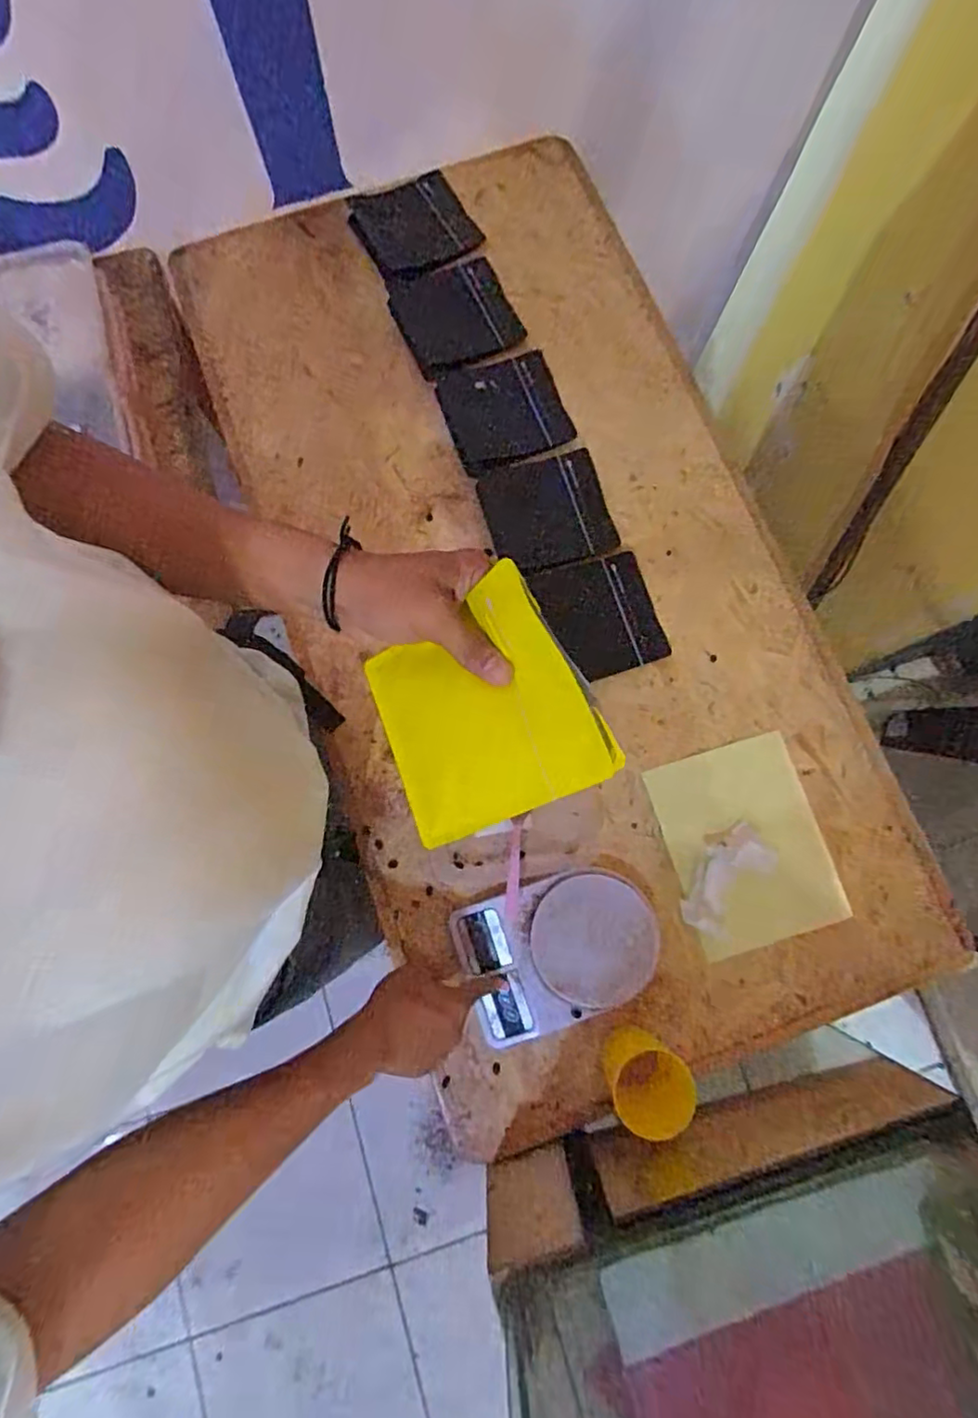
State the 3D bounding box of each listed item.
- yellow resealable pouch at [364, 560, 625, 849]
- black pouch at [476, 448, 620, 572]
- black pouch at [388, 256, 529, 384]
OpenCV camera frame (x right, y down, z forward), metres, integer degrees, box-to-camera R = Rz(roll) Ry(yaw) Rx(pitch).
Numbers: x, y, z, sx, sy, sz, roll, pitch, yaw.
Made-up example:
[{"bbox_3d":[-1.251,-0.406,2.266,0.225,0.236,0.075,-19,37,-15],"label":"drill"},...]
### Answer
[{"bbox_3d":[-0.006,0.003,0.365,0.138,0.018,0.127,-29,78,31],"label":"yellow resealable pouch"},{"bbox_3d":[0.073,-0.236,0.729,0.150,0.013,0.135,-14,78,-3],"label":"black pouch"},{"bbox_3d":[-0.044,-0.504,0.772,0.140,0.018,0.141,-24,79,-5],"label":"black pouch"}]

